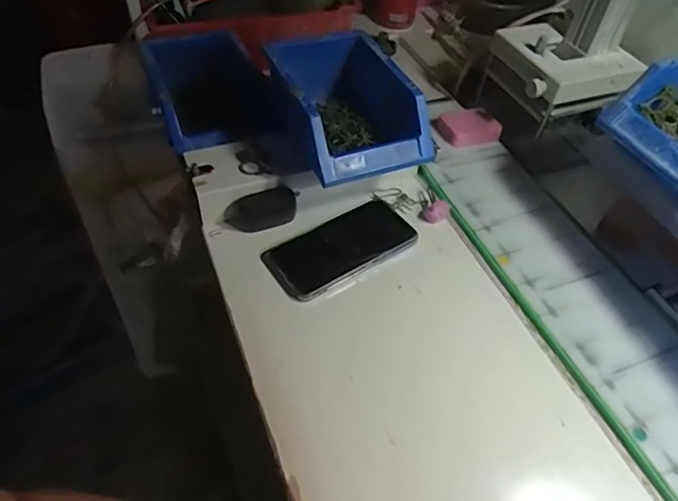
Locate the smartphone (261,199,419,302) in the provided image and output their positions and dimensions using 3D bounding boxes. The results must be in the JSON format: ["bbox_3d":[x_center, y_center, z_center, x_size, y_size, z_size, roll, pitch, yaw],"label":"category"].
[{"bbox_3d":[0.003,-0.005,0.528,0.151,0.012,0.073,-25,55,-23],"label":"smartphone"}]

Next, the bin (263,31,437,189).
[{"bbox_3d":[0.004,-0.156,0.552,0.125,0.070,0.187,-17,53,-18],"label":"bin"}]

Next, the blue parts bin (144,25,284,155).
[{"bbox_3d":[-0.147,-0.171,0.635,0.132,0.099,0.196,-10,51,-13],"label":"blue parts bin"}]

